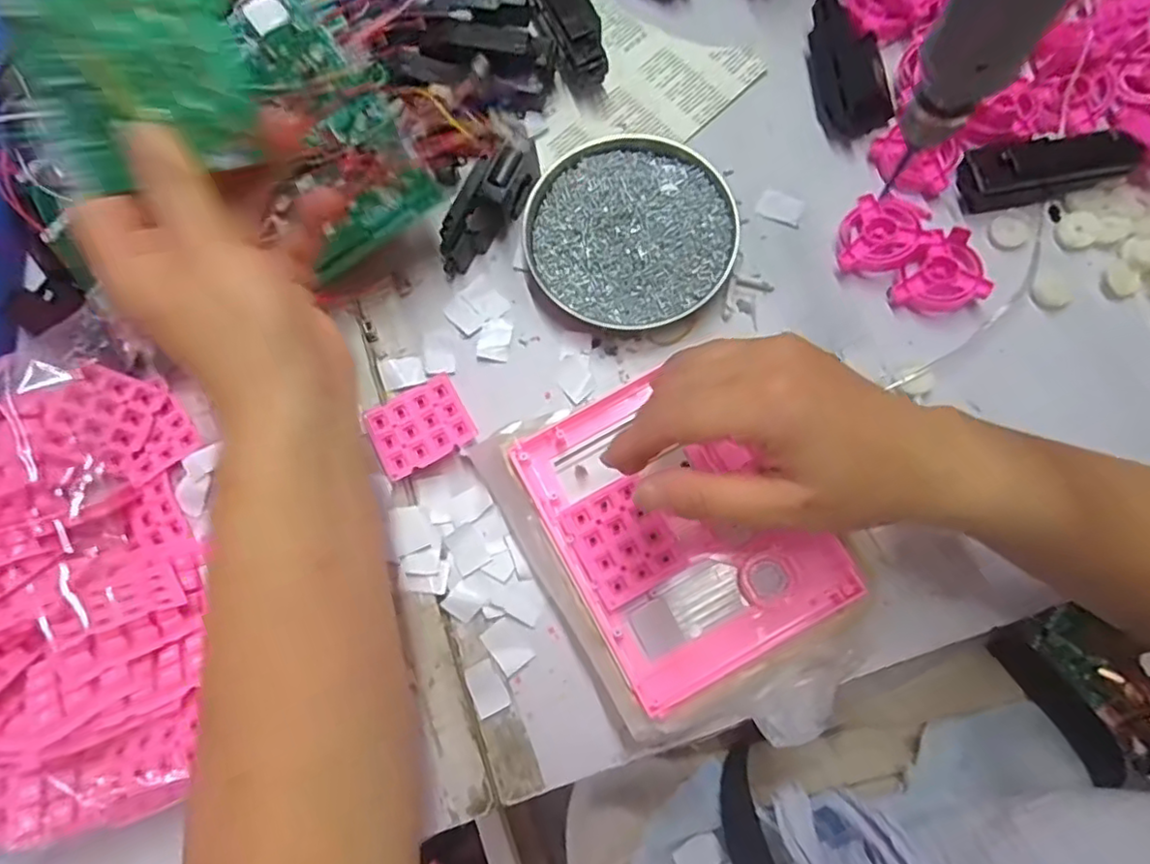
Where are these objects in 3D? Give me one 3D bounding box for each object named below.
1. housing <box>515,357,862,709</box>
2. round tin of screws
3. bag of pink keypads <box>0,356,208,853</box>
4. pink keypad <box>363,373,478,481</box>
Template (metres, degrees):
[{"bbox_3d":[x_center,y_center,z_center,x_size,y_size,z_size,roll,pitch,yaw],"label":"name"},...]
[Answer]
[{"bbox_3d":[0.057,0.049,0.355,0.130,0.019,0.165,-29,78,-5],"label":"housing"},{"bbox_3d":[0.035,-0.133,0.423,0.135,0.023,0.128,-1,77,3],"label":"round tin of screws"},{"bbox_3d":[-0.296,0.084,0.352,0.160,0.059,0.254,-23,77,-2],"label":"bag of pink keypads"},{"bbox_3d":[-0.097,-0.005,0.400,0.060,0.004,0.051,-28,71,-7],"label":"pink keypad"}]

